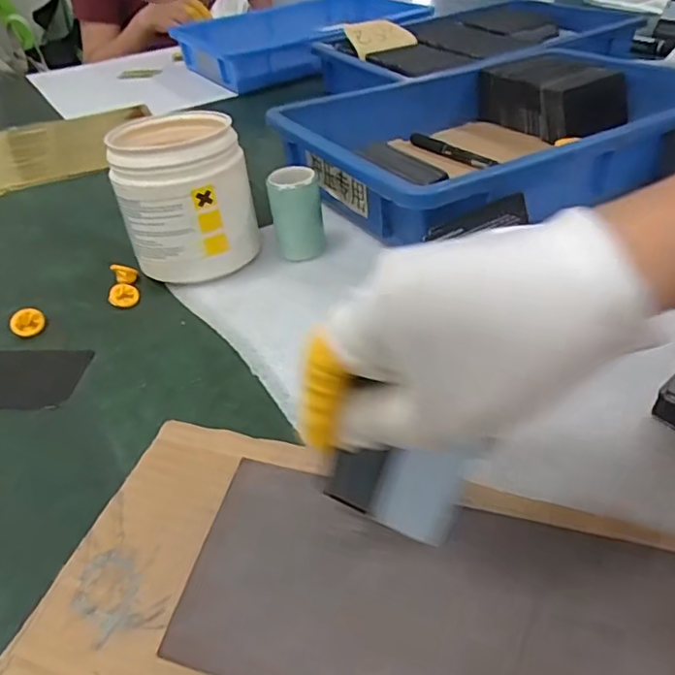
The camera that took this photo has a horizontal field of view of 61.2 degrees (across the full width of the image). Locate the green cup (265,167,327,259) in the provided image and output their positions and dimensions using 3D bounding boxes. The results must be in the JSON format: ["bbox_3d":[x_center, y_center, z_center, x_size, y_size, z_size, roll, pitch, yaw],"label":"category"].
[{"bbox_3d":[-0.032,-0.098,0.446,0.038,0.059,0.038,-4,40,3],"label":"green cup"}]

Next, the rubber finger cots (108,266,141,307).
[{"bbox_3d":[-0.163,-0.041,0.435,0.020,0.012,0.042,-12,40,-7],"label":"rubber finger cots"}]

